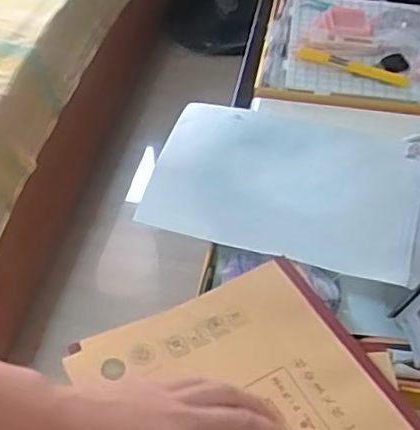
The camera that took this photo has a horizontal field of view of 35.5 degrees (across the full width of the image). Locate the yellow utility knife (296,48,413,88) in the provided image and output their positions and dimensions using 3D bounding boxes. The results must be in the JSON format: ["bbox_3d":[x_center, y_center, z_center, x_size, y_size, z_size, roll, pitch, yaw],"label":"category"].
[{"bbox_3d":[0.175,-0.182,0.806,0.139,0.016,0.022,19,50,16],"label":"yellow utility knife"}]

